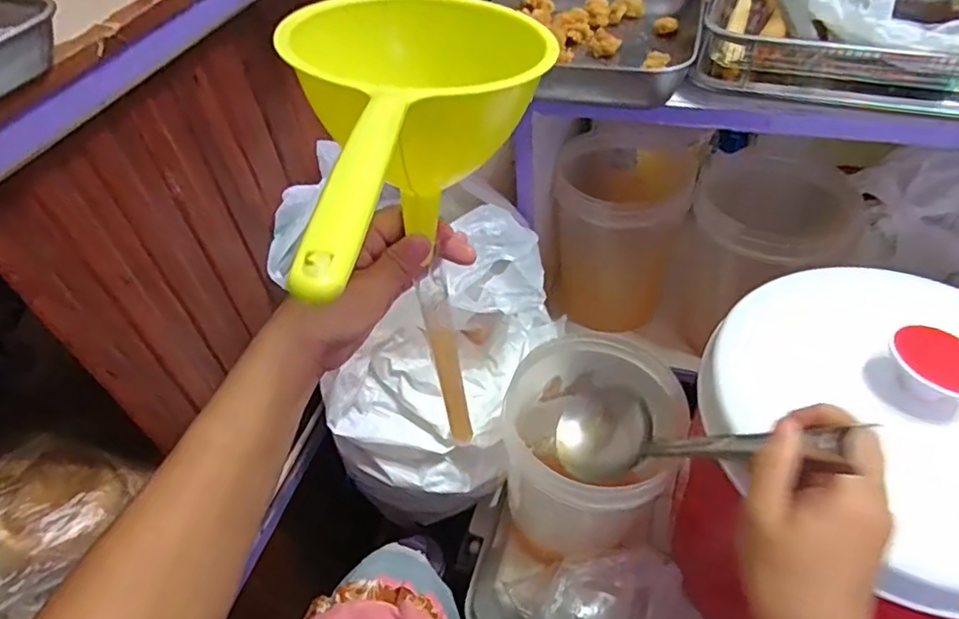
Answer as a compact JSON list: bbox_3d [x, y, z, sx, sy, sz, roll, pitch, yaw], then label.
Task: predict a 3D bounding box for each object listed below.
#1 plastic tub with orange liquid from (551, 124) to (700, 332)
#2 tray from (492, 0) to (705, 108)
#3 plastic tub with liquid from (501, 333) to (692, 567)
[{"bbox_3d":[0.188,-0.103,0.796,0.148,0.192,0.171,12,49,15],"label":"plastic tub with orange liquid"},{"bbox_3d":[0.111,-0.283,0.596,0.199,0.047,0.251,10,49,13],"label":"tray"},{"bbox_3d":[0.106,0.151,0.610,0.143,0.200,0.158,23,53,23],"label":"plastic tub with liquid"}]

